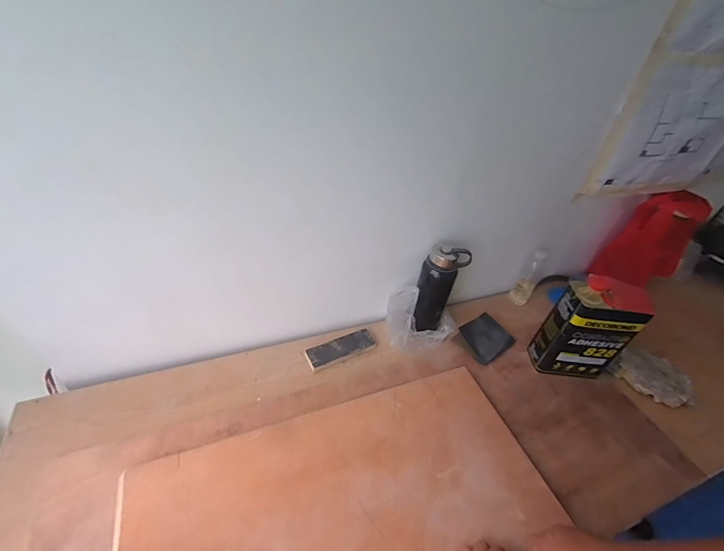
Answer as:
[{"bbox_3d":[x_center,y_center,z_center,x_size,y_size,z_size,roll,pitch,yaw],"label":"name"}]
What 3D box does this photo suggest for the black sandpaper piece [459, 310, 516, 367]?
[{"bbox_3d":[0.337,0.163,0.952,0.135,0.007,0.110,-22,62,-33],"label":"black sandpaper piece"}]

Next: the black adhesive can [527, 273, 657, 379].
[{"bbox_3d":[0.534,0.125,0.838,0.176,0.258,0.090,8,41,1],"label":"black adhesive can"}]

